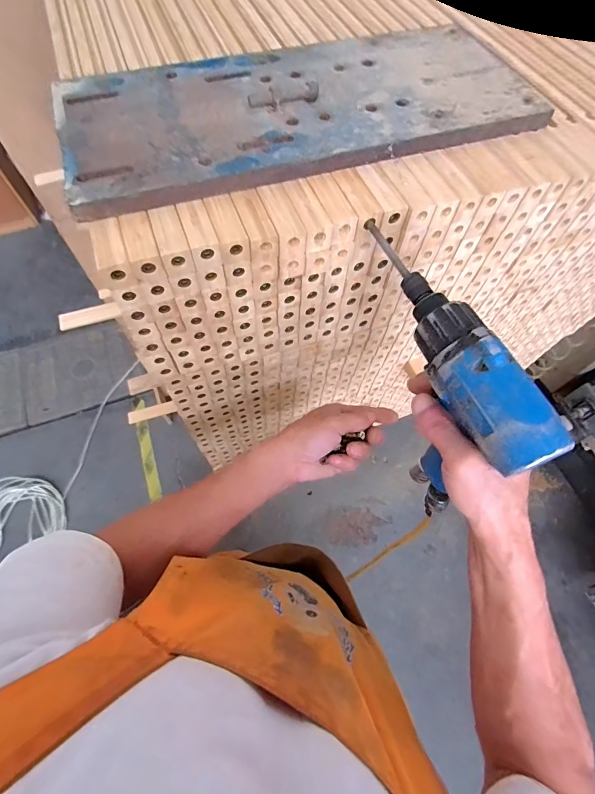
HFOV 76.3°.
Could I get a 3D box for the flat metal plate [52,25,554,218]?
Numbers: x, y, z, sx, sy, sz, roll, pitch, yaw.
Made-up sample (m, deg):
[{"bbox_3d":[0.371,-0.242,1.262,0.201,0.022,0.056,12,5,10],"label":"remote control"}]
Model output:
[{"bbox_3d":[0.006,-0.300,0.384,0.462,0.028,0.205,-19,66,-10],"label":"flat metal plate"}]

